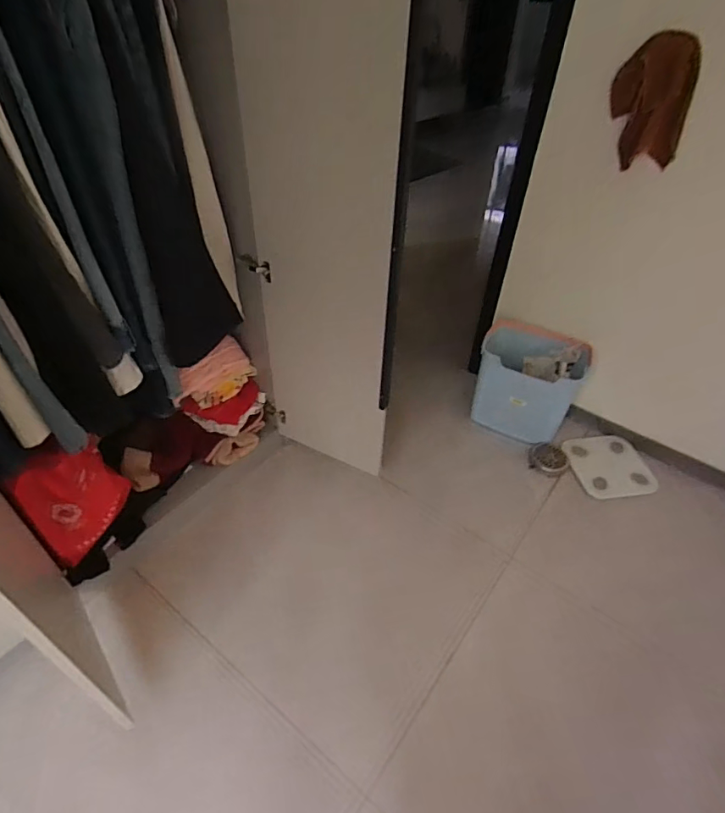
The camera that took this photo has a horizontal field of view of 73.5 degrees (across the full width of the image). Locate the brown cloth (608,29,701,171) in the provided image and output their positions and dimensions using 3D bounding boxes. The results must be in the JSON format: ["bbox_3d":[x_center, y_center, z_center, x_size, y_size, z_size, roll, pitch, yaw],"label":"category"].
[{"bbox_3d":[0.769,-0.817,1.314,0.038,0.310,0.212,-32,46,-18],"label":"brown cloth"}]

